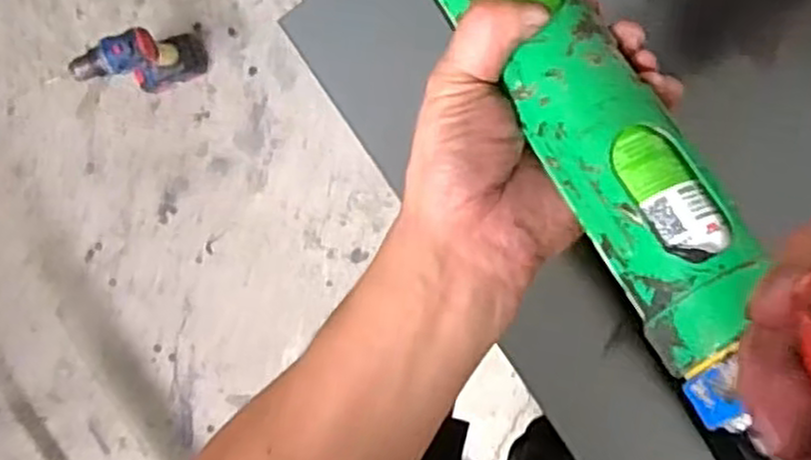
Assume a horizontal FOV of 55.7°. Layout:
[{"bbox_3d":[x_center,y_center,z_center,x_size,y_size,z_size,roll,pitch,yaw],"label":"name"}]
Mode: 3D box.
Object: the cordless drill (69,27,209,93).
[{"bbox_3d":[-0.452,-0.292,1.312,0.164,0.230,0.078,-21,96,7],"label":"cordless drill"}]

